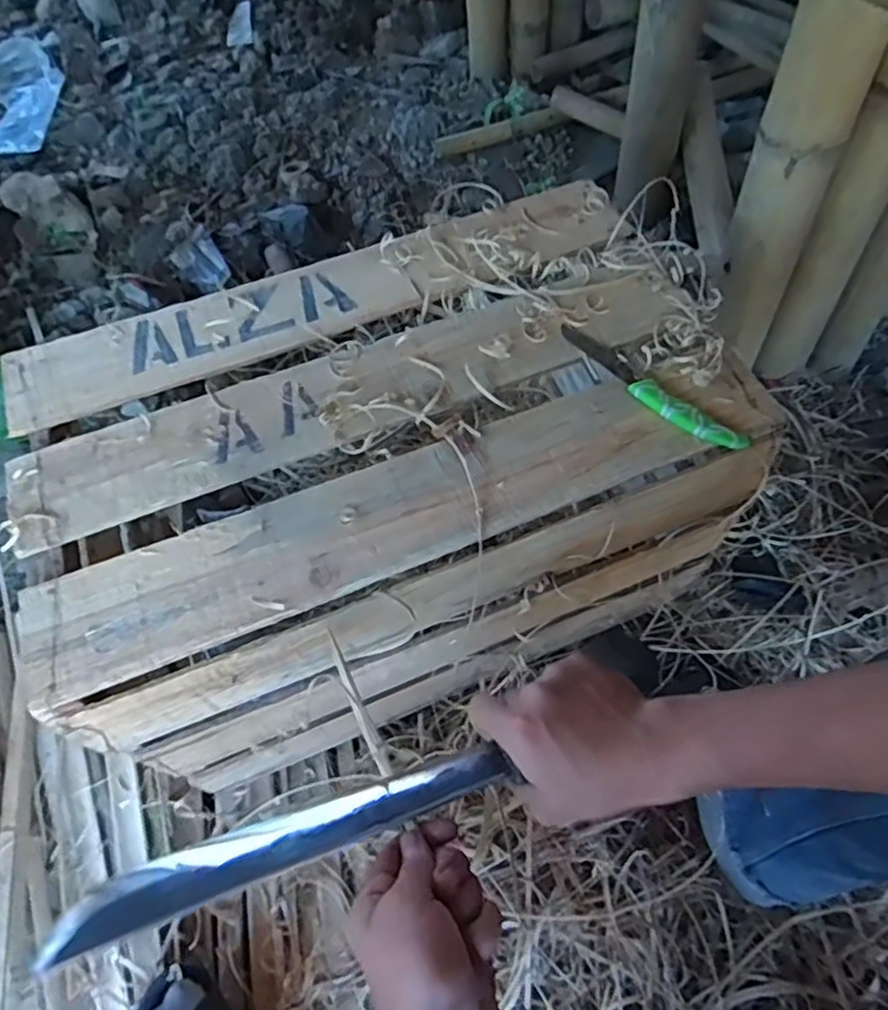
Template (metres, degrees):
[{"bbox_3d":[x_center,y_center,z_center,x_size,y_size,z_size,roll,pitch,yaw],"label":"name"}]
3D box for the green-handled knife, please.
[{"bbox_3d":[0.162,-0.097,0.556,0.025,0.024,0.182,-37,64,-19],"label":"green-handled knife"}]

